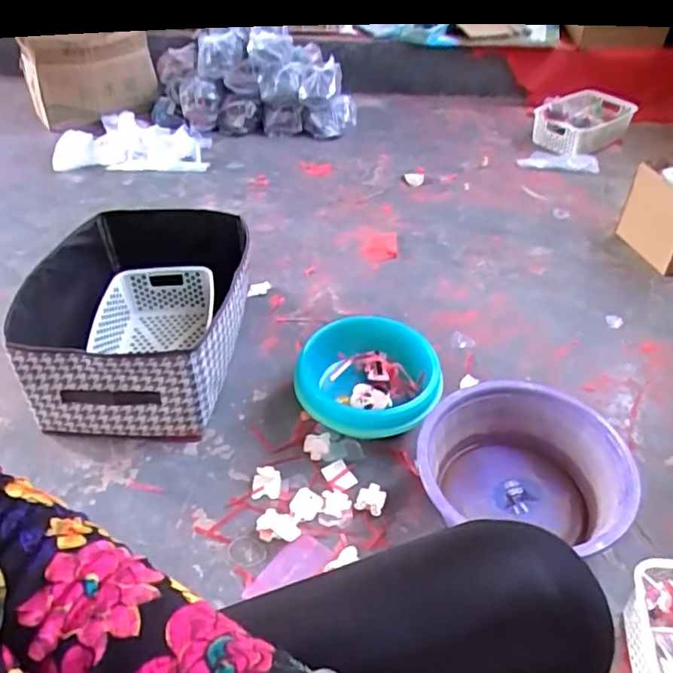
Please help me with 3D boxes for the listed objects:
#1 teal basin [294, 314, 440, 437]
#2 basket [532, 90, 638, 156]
[{"bbox_3d":[0.056,0.076,0.998,0.220,0.117,0.201,0,43,0],"label":"teal basin"},{"bbox_3d":[0.683,-0.590,1.660,0.278,0.117,0.137,-23,48,-23],"label":"basket"}]

